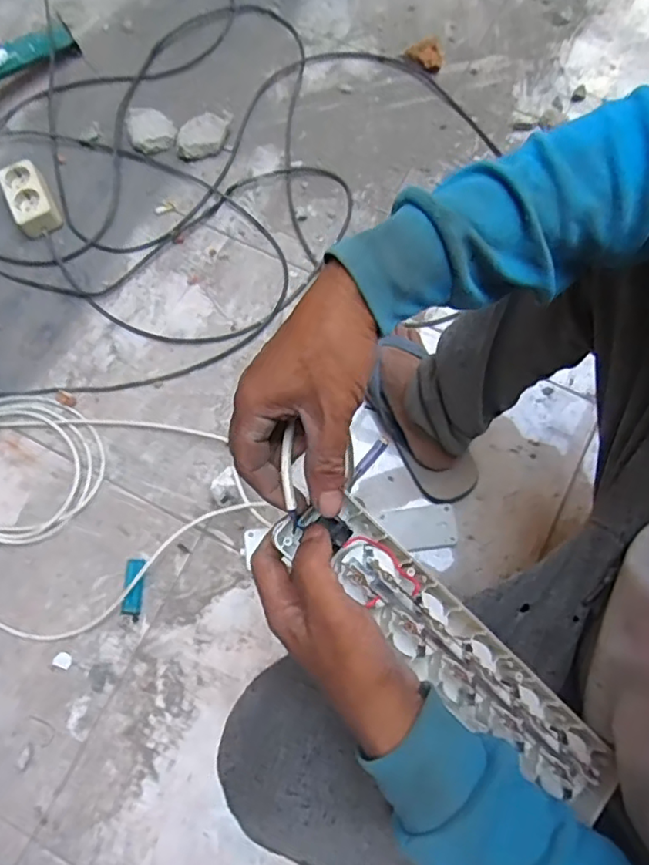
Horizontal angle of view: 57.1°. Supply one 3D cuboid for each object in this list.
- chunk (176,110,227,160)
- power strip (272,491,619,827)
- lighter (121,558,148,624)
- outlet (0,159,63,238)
[{"bbox_3d":[-0.189,-0.454,0.915,0.082,0.030,0.059,-16,75,-3],"label":"chunk"},{"bbox_3d":[0.083,0.140,0.384,0.270,0.024,0.050,44,80,-2],"label":"power strip"},{"bbox_3d":[-0.242,0.199,0.755,0.022,0.009,0.075,4,75,2],"label":"lighter"},{"bbox_3d":[-0.440,-0.347,0.892,0.059,0.038,0.112,-28,76,-6],"label":"outlet"}]

